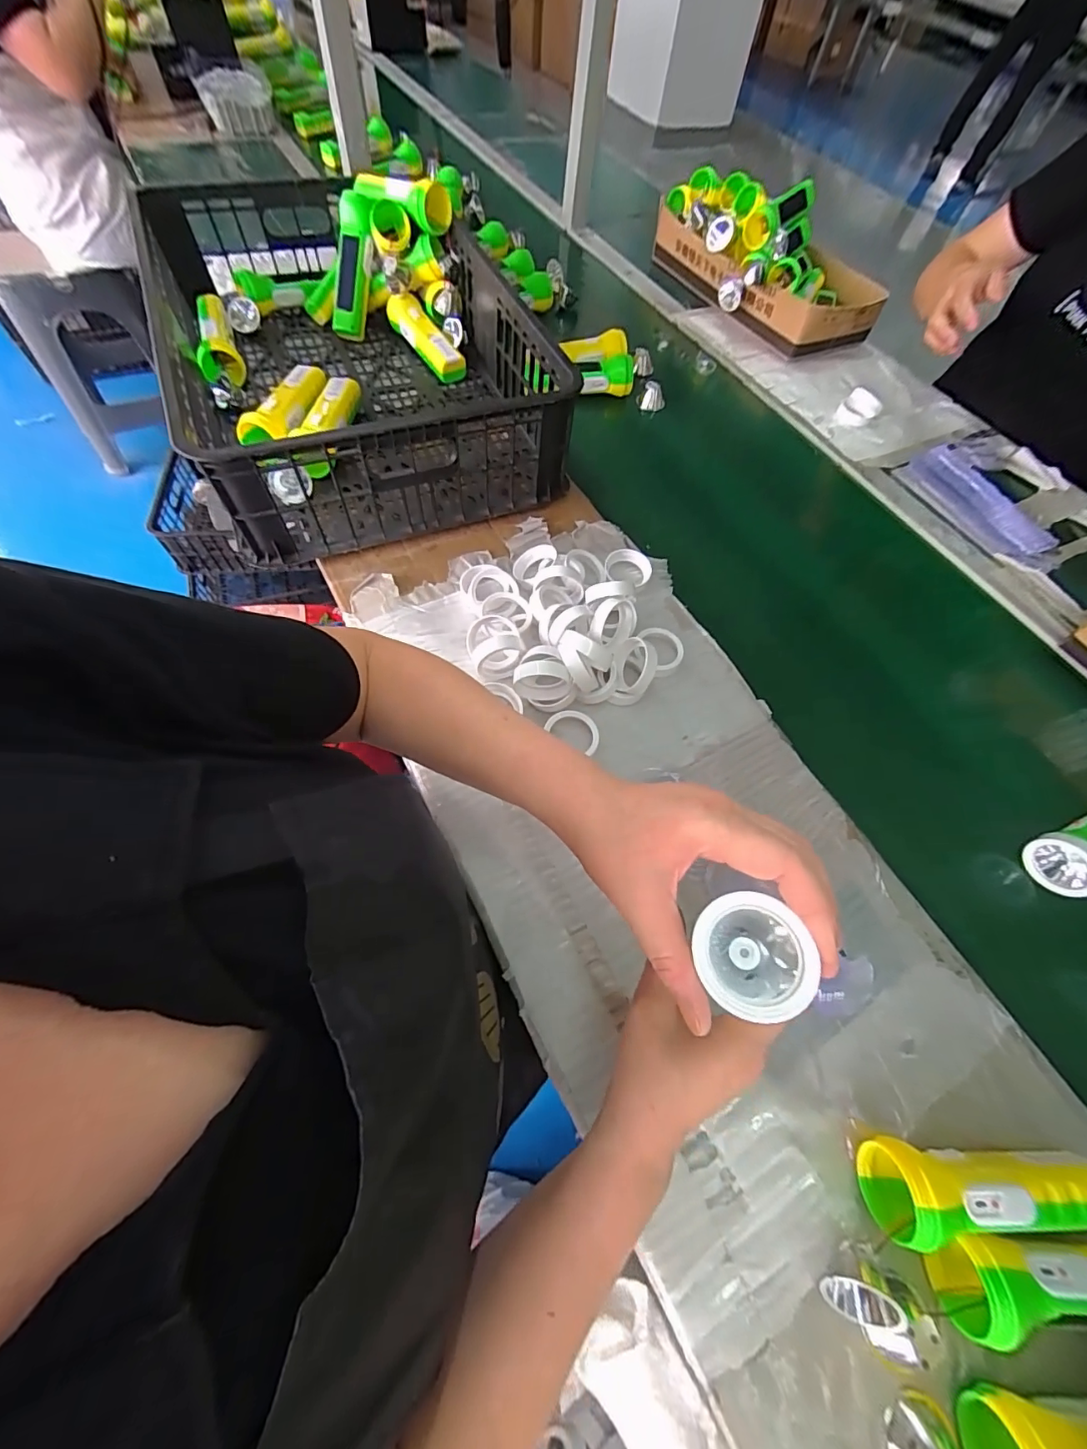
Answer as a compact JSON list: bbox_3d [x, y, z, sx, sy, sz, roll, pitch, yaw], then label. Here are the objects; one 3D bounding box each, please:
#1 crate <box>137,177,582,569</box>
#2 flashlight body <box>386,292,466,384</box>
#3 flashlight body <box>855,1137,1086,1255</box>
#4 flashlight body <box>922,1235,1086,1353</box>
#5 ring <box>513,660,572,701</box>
[{"bbox_3d":[-0.225,-0.469,0.606,0.389,0.163,0.491,-20,67,-12],"label":"crate"},{"bbox_3d":[-0.161,-0.538,0.684,0.043,0.037,0.141,-38,86,-18],"label":"flashlight body"},{"bbox_3d":[0.288,0.300,0.314,0.148,0.046,0.048,2,64,-2],"label":"flashlight body"},{"bbox_3d":[0.318,0.339,0.294,0.144,0.045,0.048,4,64,-1],"label":"flashlight body"},{"bbox_3d":[-0.001,-0.042,0.463,0.053,0.055,0.021,-2,65,-2],"label":"ring"}]

